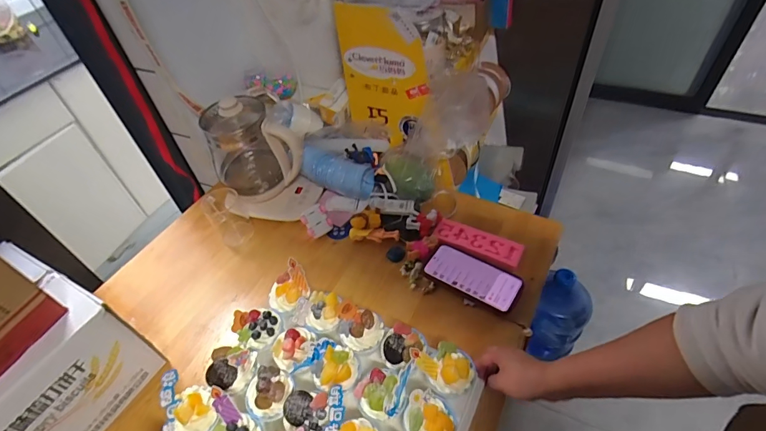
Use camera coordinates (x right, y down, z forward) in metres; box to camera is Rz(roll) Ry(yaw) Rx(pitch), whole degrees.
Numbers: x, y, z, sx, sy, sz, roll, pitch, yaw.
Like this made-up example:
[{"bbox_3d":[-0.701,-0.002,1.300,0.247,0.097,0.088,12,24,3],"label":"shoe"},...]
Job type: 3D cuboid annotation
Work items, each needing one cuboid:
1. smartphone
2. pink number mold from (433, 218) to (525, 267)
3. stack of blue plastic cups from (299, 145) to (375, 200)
[{"bbox_3d":[0.157,0.103,0.711,0.163,0.014,0.083,23,57,26],"label":"smartphone"},{"bbox_3d":[0.179,0.048,0.769,0.163,0.009,0.050,21,65,24],"label":"pink number mold"},{"bbox_3d":[-0.092,-0.091,0.853,0.159,0.073,0.072,22,52,7],"label":"stack of blue plastic cups"}]

